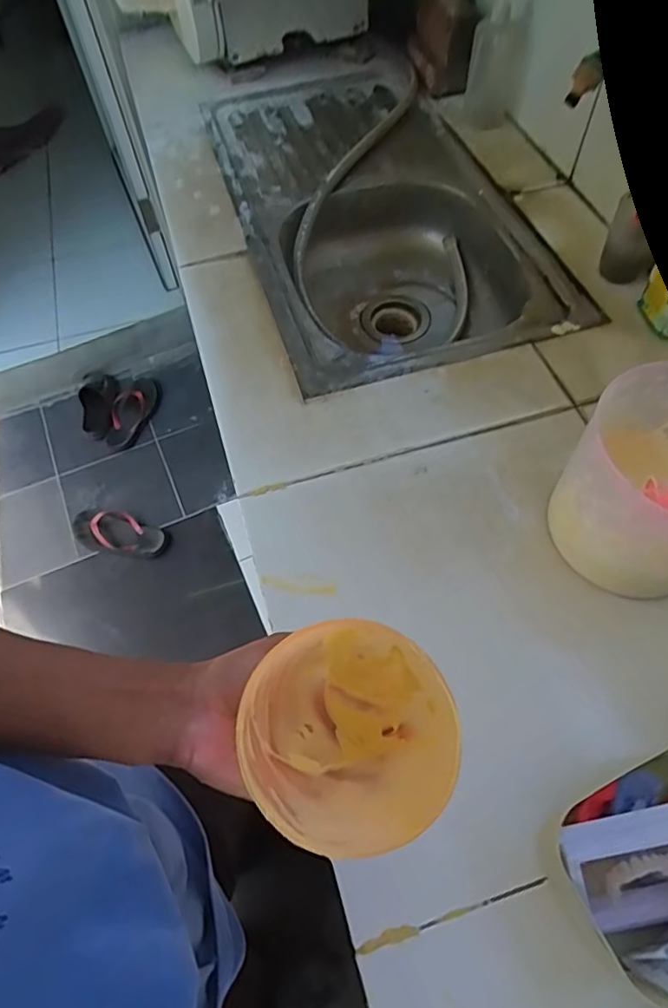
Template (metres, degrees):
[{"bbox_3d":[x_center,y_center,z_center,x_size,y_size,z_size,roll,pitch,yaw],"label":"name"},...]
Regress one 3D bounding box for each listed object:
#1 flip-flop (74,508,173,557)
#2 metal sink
[{"bbox_3d":[-0.568,0.074,1.515,0.263,0.040,0.114,6,60,6],"label":"flip-flop"},{"bbox_3d":[0.041,-0.465,0.951,0.399,0.153,0.786,-17,60,-7],"label":"metal sink"}]

